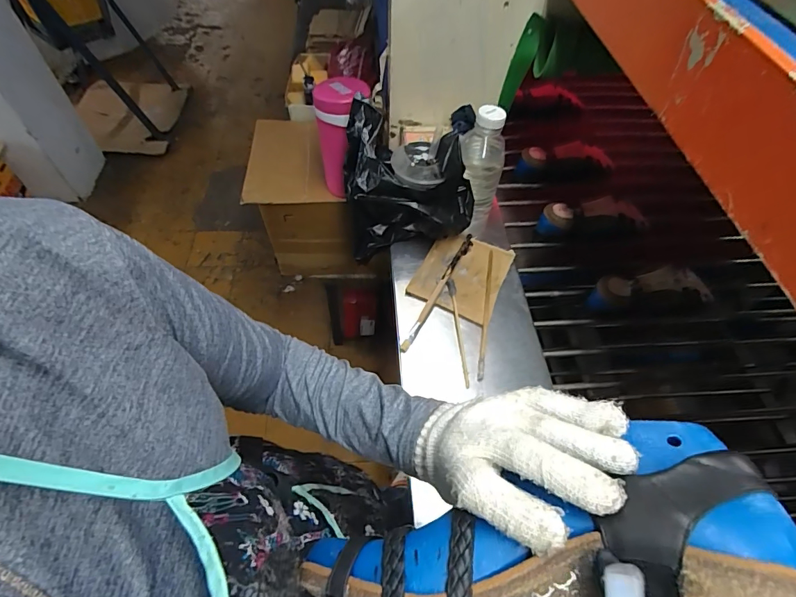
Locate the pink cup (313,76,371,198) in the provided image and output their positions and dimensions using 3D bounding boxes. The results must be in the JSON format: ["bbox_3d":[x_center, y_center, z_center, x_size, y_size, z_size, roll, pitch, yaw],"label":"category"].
[{"bbox_3d":[-0.130,-0.361,0.921,0.096,0.235,0.116,20,56,10],"label":"pink cup"}]

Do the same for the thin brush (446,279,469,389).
[{"bbox_3d":[0.104,0.055,0.707,0.013,0.004,0.191,-3,68,-7],"label":"thin brush"}]

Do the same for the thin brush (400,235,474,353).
[{"bbox_3d":[0.077,-0.023,0.737,0.017,0.012,0.279,25,57,13],"label":"thin brush"}]

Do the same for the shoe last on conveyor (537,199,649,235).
[{"bbox_3d":[0.409,-0.160,0.883,0.241,0.075,0.075,-6,55,-8],"label":"shoe last on conveyor"}]

